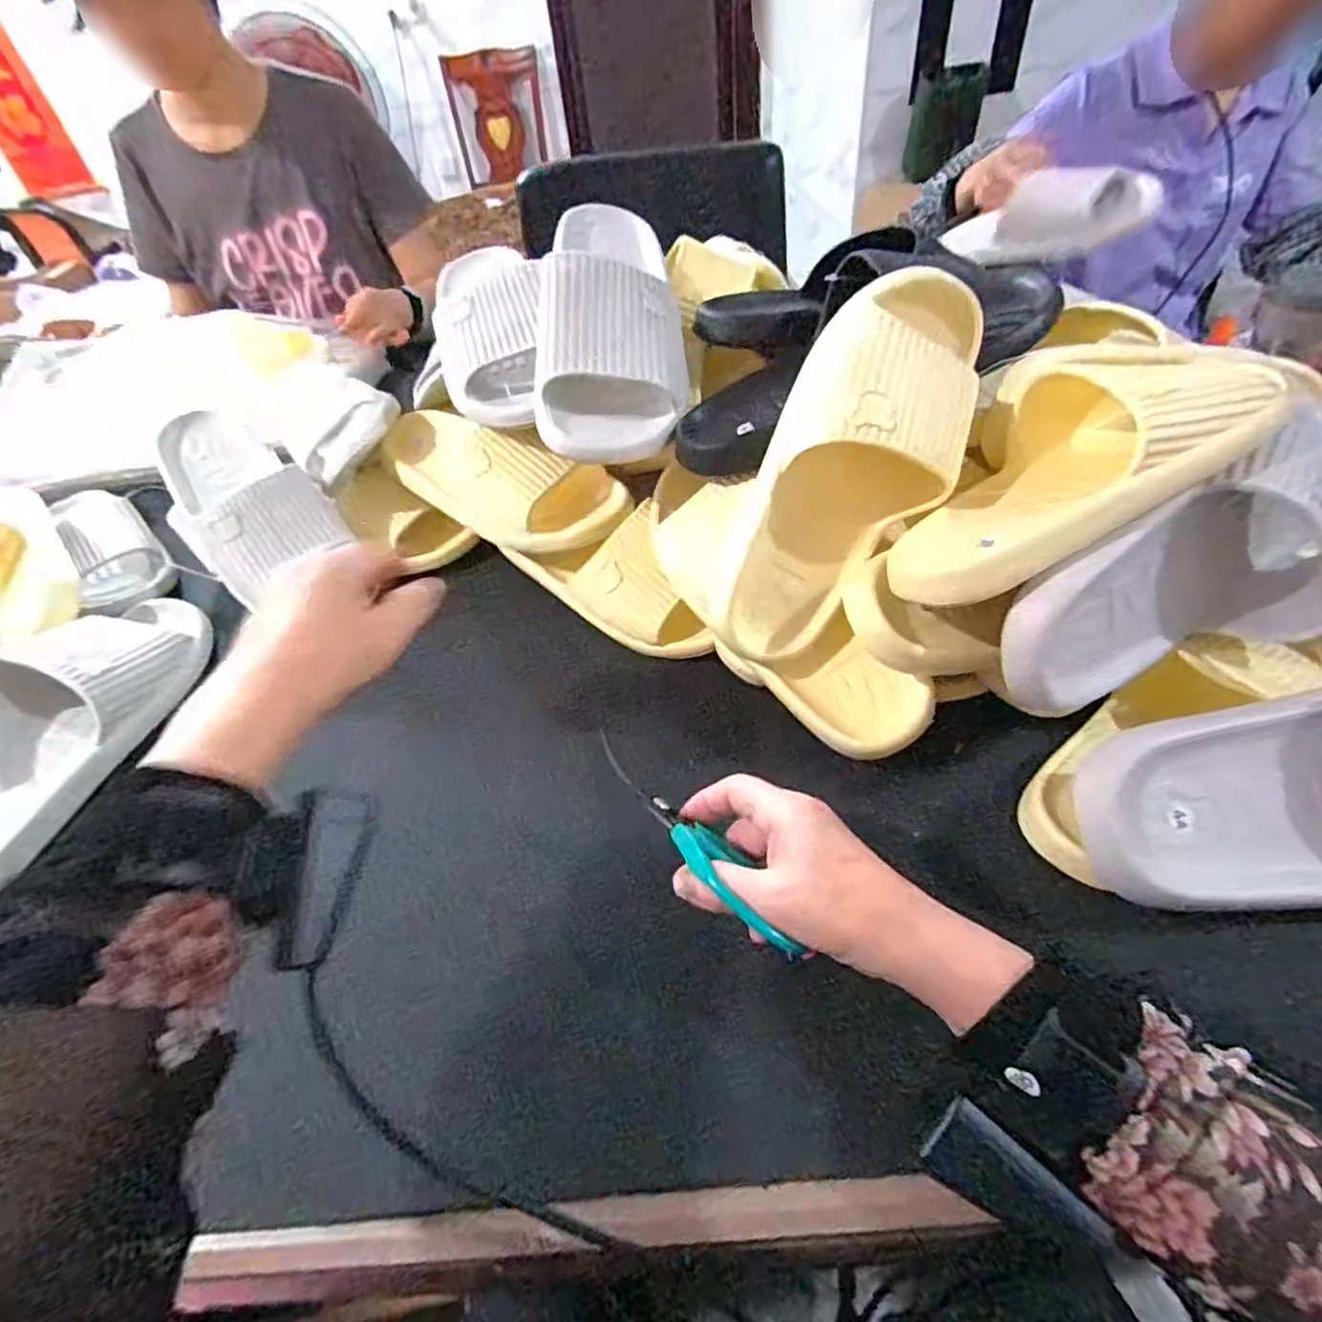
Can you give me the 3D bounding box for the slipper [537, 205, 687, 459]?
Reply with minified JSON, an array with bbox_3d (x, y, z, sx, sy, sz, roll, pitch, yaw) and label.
[{"bbox_3d":[-0.037,-0.270,0.497,0.107,0.082,0.263,-2,68,5],"label":"slipper"}]

